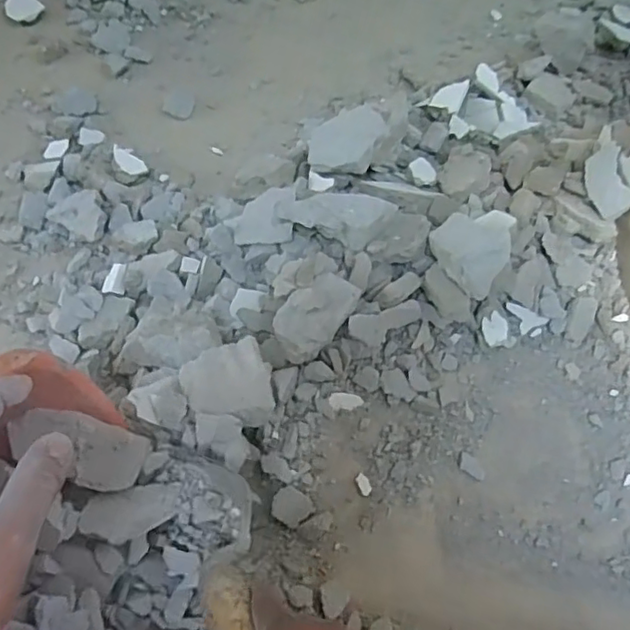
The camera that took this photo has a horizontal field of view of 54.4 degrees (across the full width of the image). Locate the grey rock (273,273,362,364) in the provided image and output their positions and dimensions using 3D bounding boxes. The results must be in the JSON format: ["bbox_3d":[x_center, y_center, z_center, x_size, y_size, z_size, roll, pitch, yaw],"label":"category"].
[{"bbox_3d":[-0.003,0.002,0.605,0.058,0.042,0.087,31,63,19],"label":"grey rock"}]

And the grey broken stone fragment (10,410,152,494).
[{"bbox_3d":[-0.178,0.099,0.461,0.097,0.013,0.047,23,83,0],"label":"grey broken stone fragment"}]

